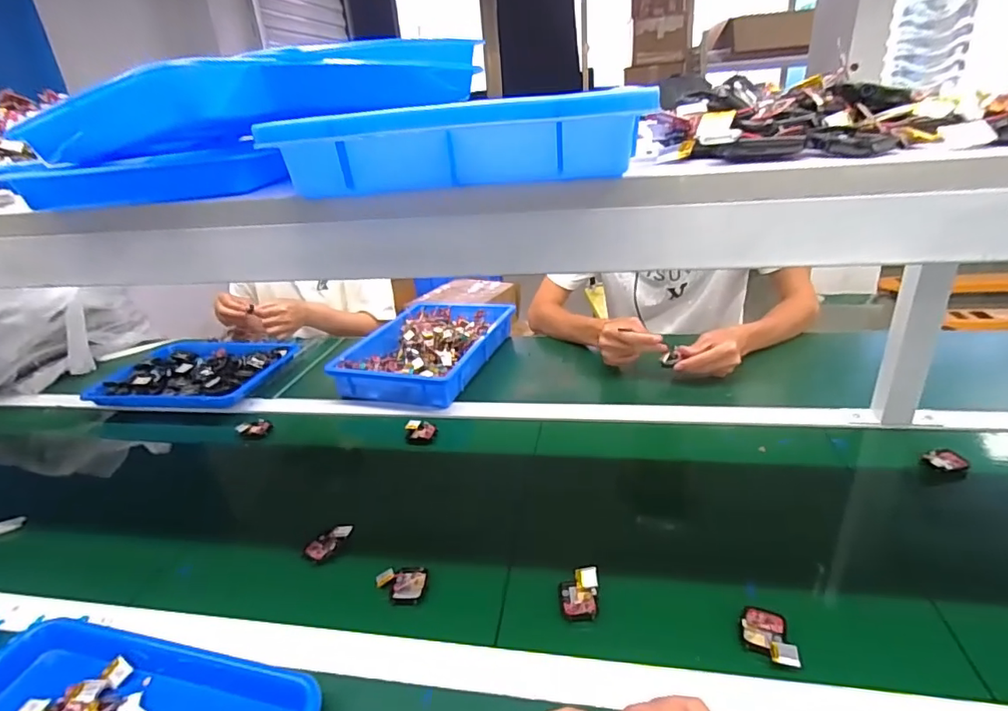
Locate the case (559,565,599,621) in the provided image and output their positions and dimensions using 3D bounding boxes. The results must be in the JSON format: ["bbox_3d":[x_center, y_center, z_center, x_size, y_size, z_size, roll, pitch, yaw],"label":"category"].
[{"bbox_3d":[0.077,0.244,0.540,0.040,0.028,0.048,-1,26,8],"label":"case"}]

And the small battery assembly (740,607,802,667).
[{"bbox_3d":[0.240,0.254,0.483,0.039,0.014,0.057,1,26,12],"label":"small battery assembly"}]

